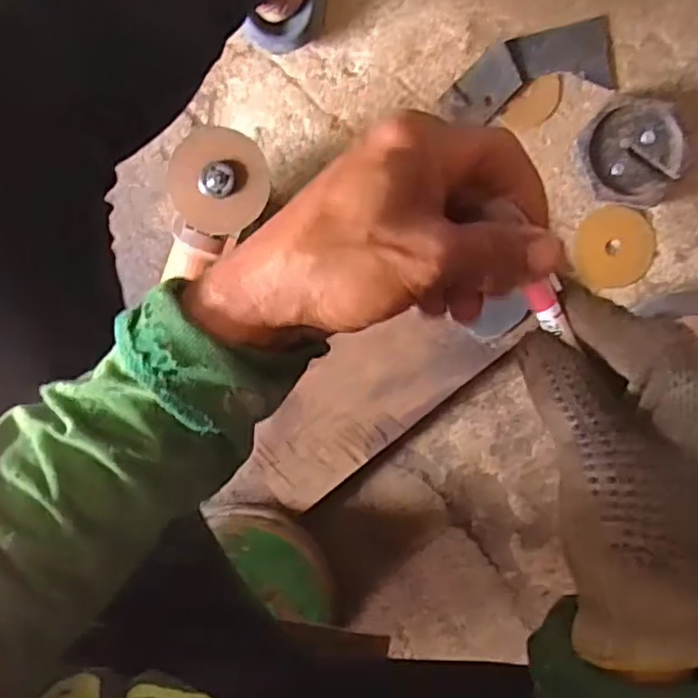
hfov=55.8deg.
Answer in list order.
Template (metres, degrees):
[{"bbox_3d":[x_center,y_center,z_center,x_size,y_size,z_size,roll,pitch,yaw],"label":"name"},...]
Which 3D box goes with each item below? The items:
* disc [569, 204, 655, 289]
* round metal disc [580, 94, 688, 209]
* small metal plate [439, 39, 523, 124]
[{"bbox_3d":[0.257,-0.099,0.639,0.077,0.006,0.075,1,103,6],"label":"disc"},{"bbox_3d":[0.264,-0.184,0.619,0.092,0.025,0.096,0,95,1],"label":"round metal disc"},{"bbox_3d":[0.128,-0.246,0.624,0.044,0.004,0.082,45,94,-5],"label":"small metal plate"}]

